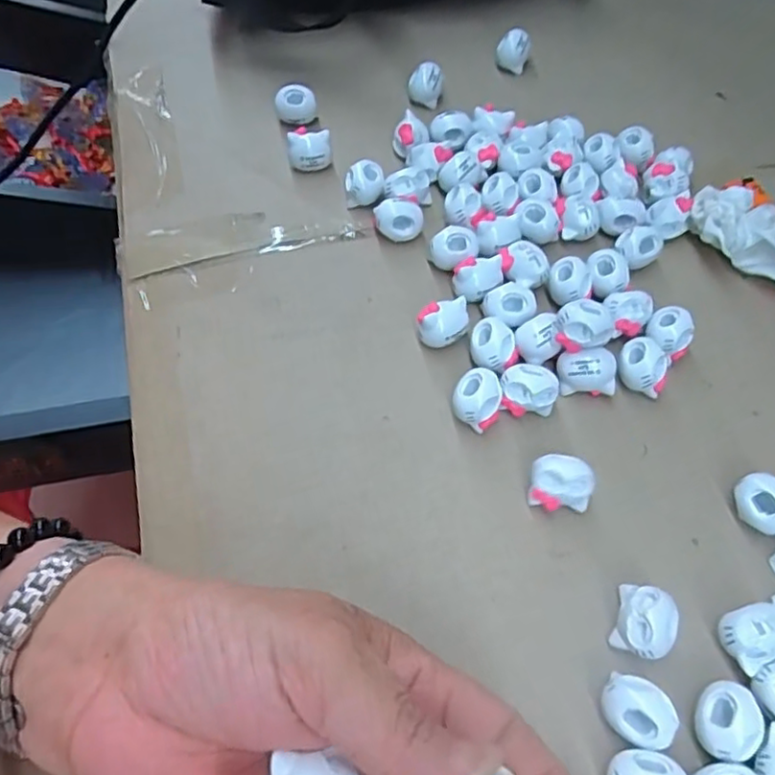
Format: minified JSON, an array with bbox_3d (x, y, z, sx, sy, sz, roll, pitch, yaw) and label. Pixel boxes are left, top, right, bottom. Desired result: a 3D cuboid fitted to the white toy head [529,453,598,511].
[{"bbox_3d":[0.074,0.041,0.270,0.025,0.021,0.019,6,59,0],"label":"white toy head"}]

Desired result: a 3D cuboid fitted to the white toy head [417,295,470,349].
[{"bbox_3d":[0.028,-0.030,0.306,0.025,0.022,0.017,-37,67,-22],"label":"white toy head"}]

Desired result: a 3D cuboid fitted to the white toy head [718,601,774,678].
[{"bbox_3d":[0.140,0.095,0.243,0.025,0.020,0.020,-27,64,-18],"label":"white toy head"}]

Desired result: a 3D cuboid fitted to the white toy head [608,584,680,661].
[{"bbox_3d":[0.098,0.091,0.244,0.021,0.020,0.025,12,59,4],"label":"white toy head"}]

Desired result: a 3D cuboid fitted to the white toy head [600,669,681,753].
[{"bbox_3d":[0.089,0.117,0.228,0.025,0.017,0.020,25,61,12],"label":"white toy head"}]

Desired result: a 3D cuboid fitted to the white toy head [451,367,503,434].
[{"bbox_3d":[0.041,0.005,0.288,0.022,0.022,0.024,1,59,-2],"label":"white toy head"}]

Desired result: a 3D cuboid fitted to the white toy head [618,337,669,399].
[{"bbox_3d":[0.120,-0.008,0.300,0.024,0.022,0.021,33,63,16],"label":"white toy head"}]

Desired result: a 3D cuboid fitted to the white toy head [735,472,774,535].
[{"bbox_3d":[0.160,0.051,0.270,0.018,0.019,0.025,-20,62,-14],"label":"white toy head"}]

